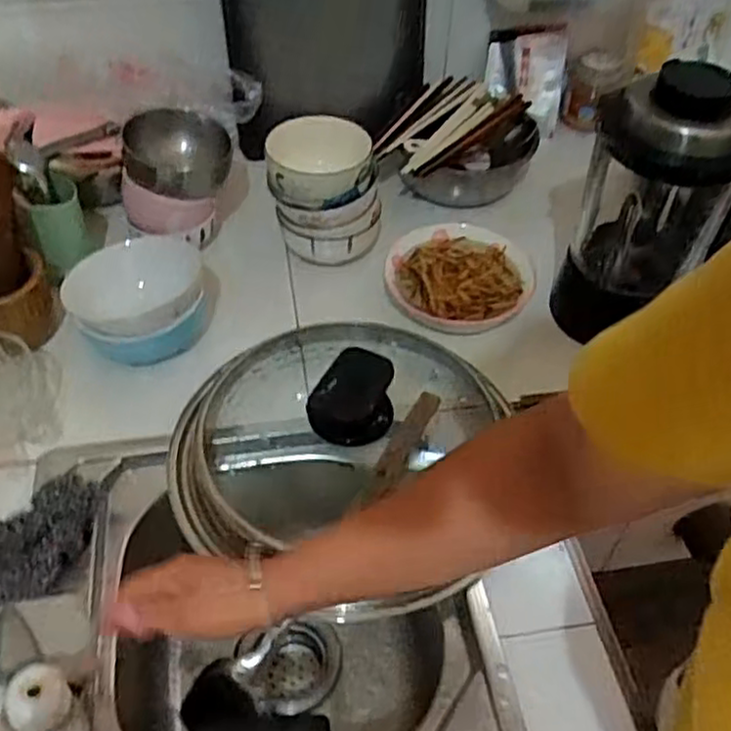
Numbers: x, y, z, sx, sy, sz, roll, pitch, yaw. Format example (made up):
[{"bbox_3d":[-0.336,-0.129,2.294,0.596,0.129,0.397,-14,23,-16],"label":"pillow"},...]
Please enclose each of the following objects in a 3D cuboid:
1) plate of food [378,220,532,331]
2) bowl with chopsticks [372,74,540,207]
[{"bbox_3d":[0.110,-0.102,0.860,0.169,0.041,0.149,-5,49,-7],"label":"plate of food"},{"bbox_3d":[0.141,-0.307,1.027,0.185,0.087,0.234,19,51,13],"label":"bowl with chopsticks"}]

